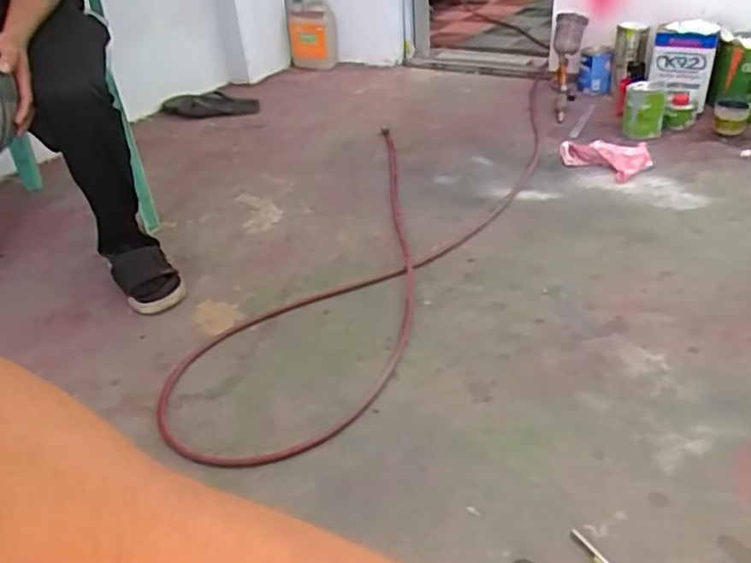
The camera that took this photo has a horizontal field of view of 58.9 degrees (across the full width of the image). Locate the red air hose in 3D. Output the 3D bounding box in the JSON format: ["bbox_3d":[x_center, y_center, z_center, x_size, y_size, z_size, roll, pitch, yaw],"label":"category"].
[{"bbox_3d":[0.087,-0.175,1.580,0.459,0.046,1.608,8,38,23],"label":"red air hose"}]

